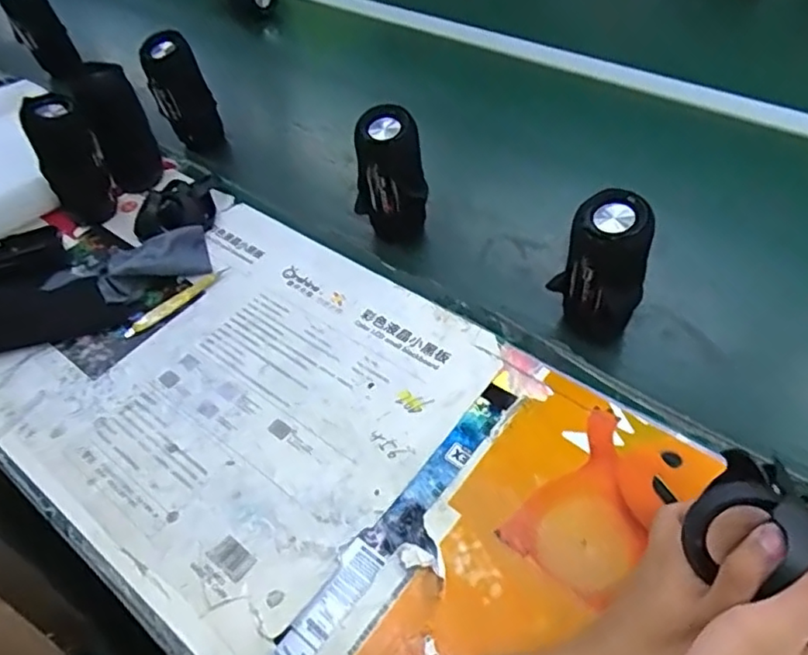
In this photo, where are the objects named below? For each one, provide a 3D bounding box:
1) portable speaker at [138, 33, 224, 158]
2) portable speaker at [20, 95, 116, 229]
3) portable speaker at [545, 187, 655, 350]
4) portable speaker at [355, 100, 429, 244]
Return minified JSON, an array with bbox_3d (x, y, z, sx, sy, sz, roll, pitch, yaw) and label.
[{"bbox_3d":[-0.301,-0.309,0.829,0.075,0.160,0.063,-20,52,-11],"label":"portable speaker"},{"bbox_3d":[-0.396,-0.197,0.715,0.068,0.144,0.057,-32,55,-20],"label":"portable speaker"},{"bbox_3d":[0.179,-0.050,0.544,0.055,0.134,0.071,-24,52,-14],"label":"portable speaker"},{"bbox_3d":[-0.013,-0.166,0.654,0.073,0.134,0.053,2,51,7],"label":"portable speaker"}]

